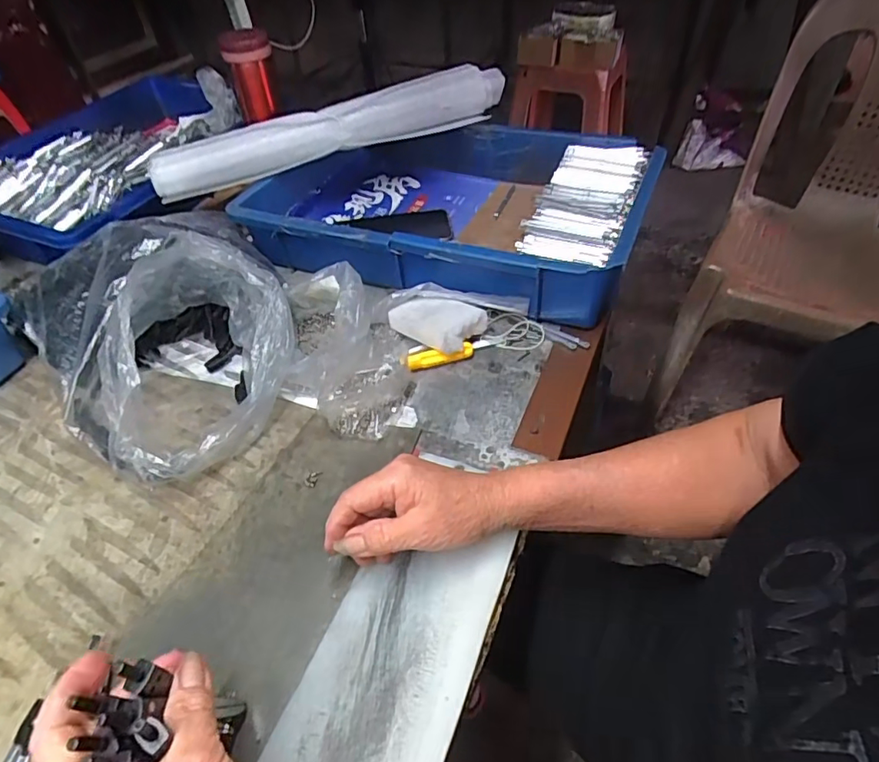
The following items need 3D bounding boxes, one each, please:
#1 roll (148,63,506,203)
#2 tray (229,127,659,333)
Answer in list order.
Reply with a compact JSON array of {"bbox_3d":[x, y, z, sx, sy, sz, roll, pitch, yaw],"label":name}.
[{"bbox_3d":[-0.124,-0.306,0.659,0.434,0.056,0.056,-17,47,-12],"label":"roll"},{"bbox_3d":[0.003,-0.204,0.641,0.437,0.099,0.273,13,48,18],"label":"tray"}]

